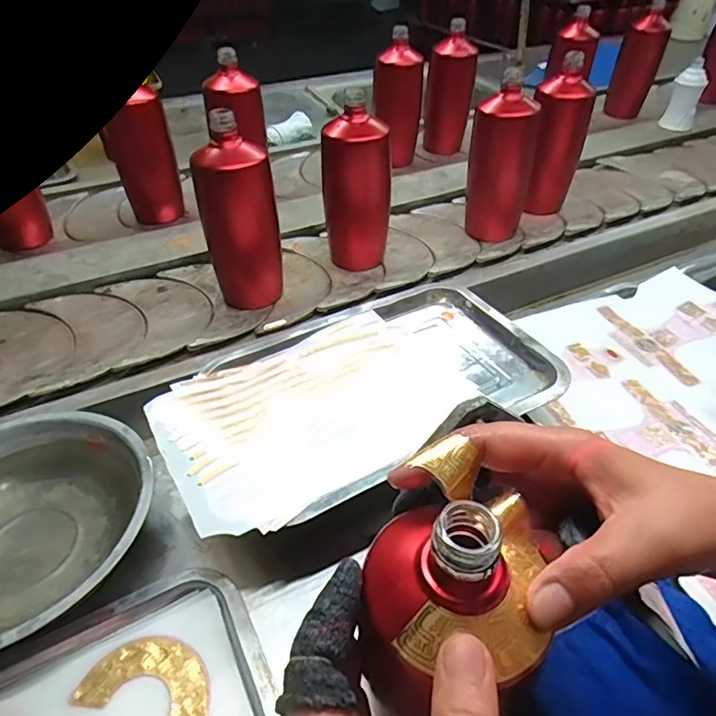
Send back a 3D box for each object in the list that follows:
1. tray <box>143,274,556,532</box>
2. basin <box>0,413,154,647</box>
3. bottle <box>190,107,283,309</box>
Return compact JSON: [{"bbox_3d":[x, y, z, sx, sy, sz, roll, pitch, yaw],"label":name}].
[{"bbox_3d":[0.000,0.033,0.484,0.337,0.053,0.206,-19,46,-21],"label":"tray"},{"bbox_3d":[-0.256,0.127,0.391,0.192,0.052,0.193,0,42,0],"label":"basin"},{"bbox_3d":[-0.130,-0.153,0.577,0.082,0.193,0.071,-10,43,-12],"label":"bottle"}]

